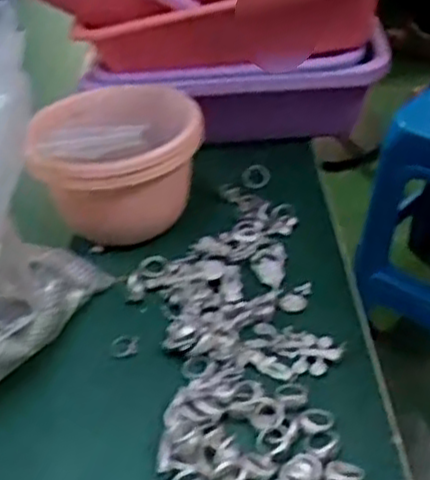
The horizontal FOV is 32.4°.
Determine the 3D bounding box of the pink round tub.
[{"bbox_3d":[-0.083,-0.063,0.629,0.131,0.108,0.106,3,39,9],"label":"pink round tub"}]

